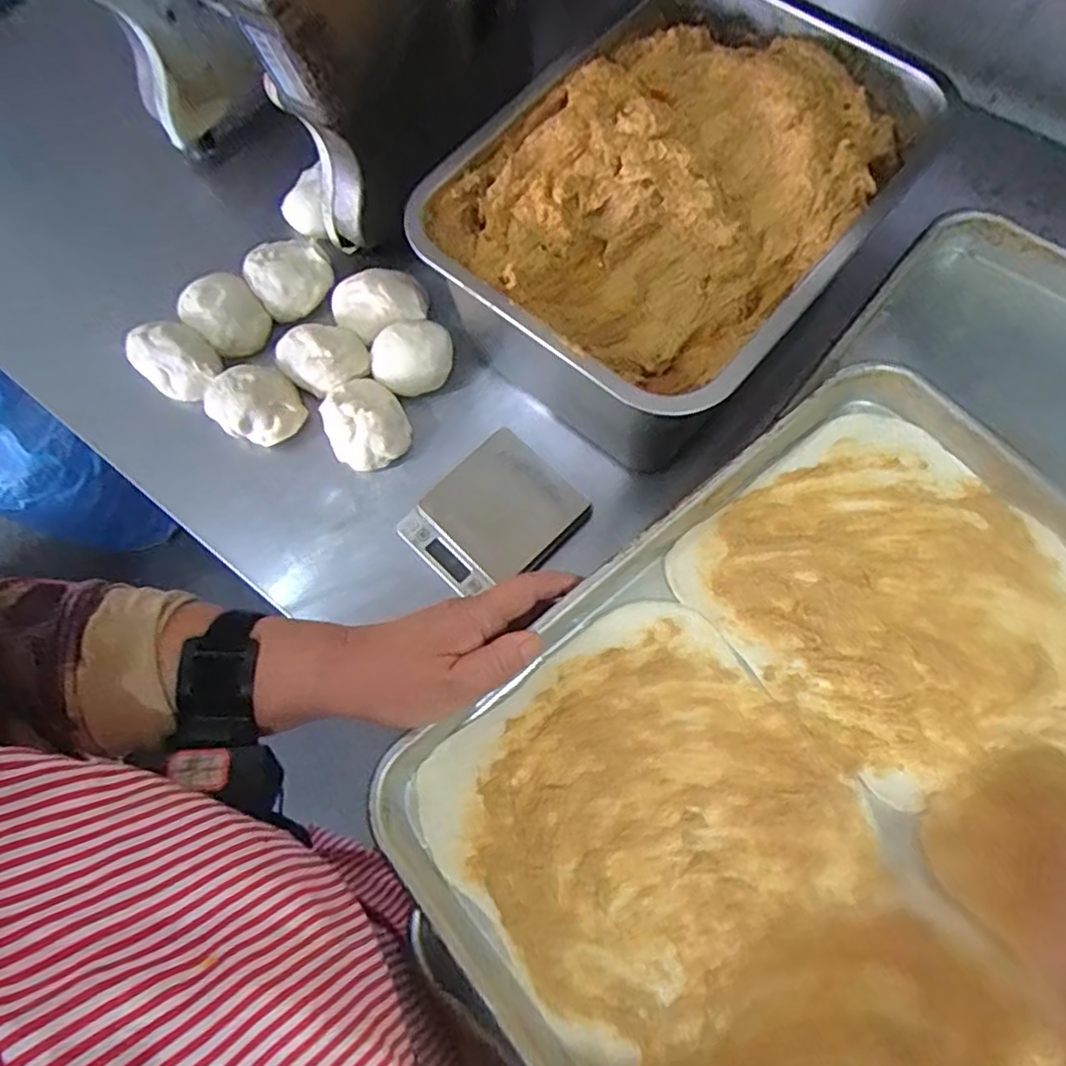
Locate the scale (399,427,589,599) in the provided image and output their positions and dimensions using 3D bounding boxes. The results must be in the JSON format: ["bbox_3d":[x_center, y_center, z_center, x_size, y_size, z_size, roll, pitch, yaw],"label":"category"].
[{"bbox_3d":[-0.031,-0.011,0.542,0.122,0.025,0.105,-44,75,-11],"label":"scale"}]

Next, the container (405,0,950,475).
[{"bbox_3d":[0.107,-0.239,0.538,0.260,0.155,0.350,38,77,14],"label":"container"}]

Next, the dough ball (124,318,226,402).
[{"bbox_3d":[-0.310,-0.149,0.583,0.081,0.038,0.060,36,76,13],"label":"dough ball"}]

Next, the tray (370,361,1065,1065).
[{"bbox_3d":[0.249,0.231,0.311,0.408,0.028,0.596,-39,74,-10],"label":"tray"}]

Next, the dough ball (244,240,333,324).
[{"bbox_3d":[-0.222,-0.236,0.615,0.071,0.027,0.071,-1,71,2],"label":"dough ball"}]

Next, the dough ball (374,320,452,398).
[{"bbox_3d":[-0.104,-0.154,0.578,0.070,0.038,0.063,-18,72,-4],"label":"dough ball"}]

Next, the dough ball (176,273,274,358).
[{"bbox_3d":[-0.274,-0.195,0.602,0.060,0.035,0.074,-40,74,-11],"label":"dough ball"}]

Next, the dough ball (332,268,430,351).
[{"bbox_3d":[-0.135,-0.202,0.599,0.082,0.039,0.061,-20,72,-4],"label":"dough ball"}]

